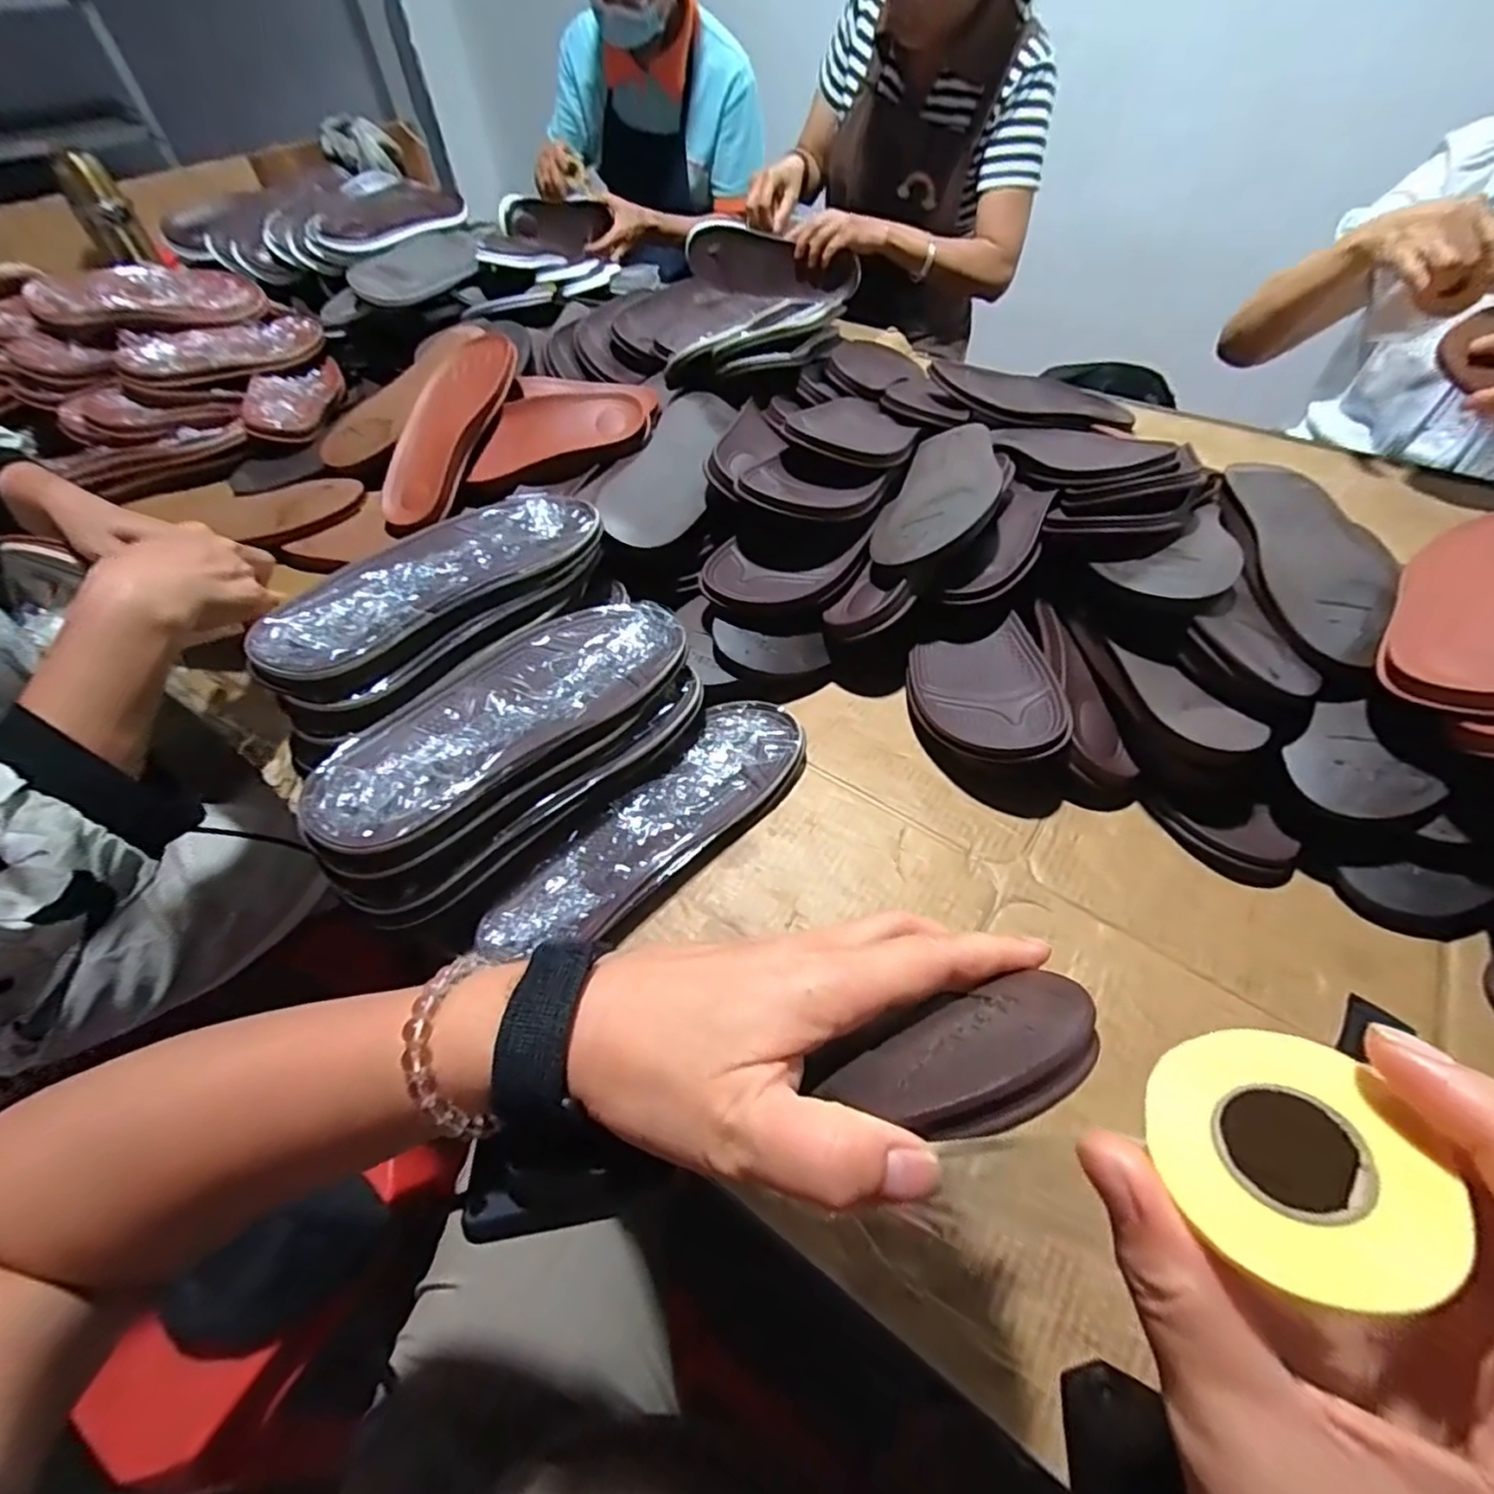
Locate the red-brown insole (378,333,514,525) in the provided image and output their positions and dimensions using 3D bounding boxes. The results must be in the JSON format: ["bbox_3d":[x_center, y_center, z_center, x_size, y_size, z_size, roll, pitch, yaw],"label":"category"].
[{"bbox_3d":[-0.315,-0.348,0.693,0.101,0.040,0.256,12,74,12],"label":"red-brown insole"}]

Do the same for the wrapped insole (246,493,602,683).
[{"bbox_3d":[-0.221,-0.130,0.470,0.105,0.017,0.260,29,47,13],"label":"wrapped insole"}]

